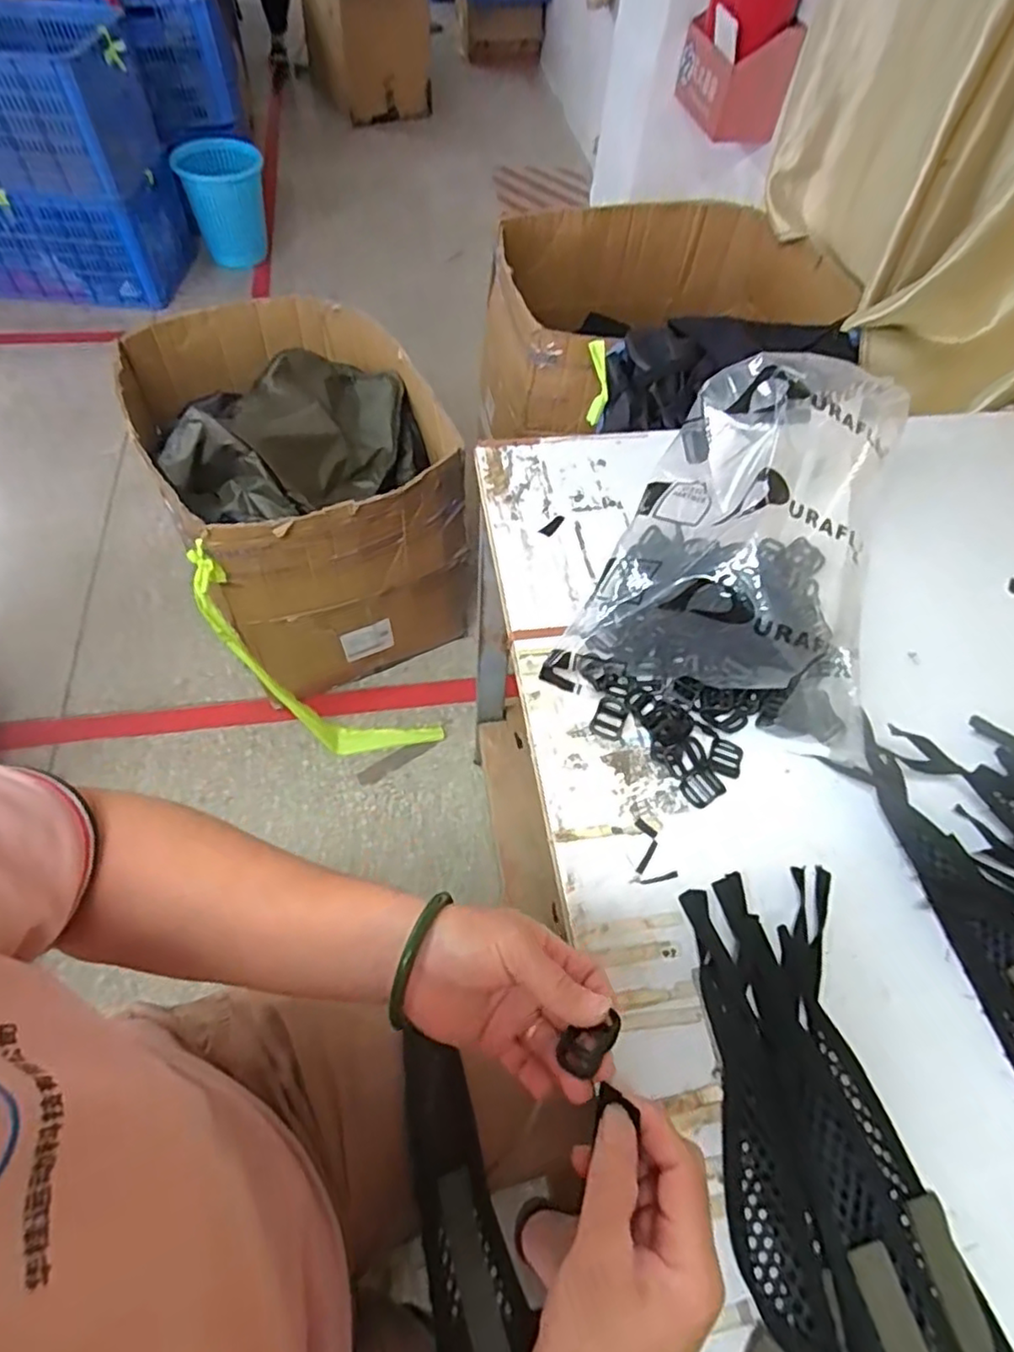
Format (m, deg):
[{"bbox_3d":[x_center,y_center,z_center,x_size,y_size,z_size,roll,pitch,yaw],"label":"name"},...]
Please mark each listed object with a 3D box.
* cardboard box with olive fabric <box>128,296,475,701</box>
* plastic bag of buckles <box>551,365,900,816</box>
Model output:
[{"bbox_3d":[-0.389,-0.369,1.310,0.494,0.535,0.589,-21,62,-16],"label":"cardboard box with olive fabric"},{"bbox_3d":[0.207,-0.098,0.539,0.243,0.181,0.357,20,59,9],"label":"plastic bag of buckles"}]

